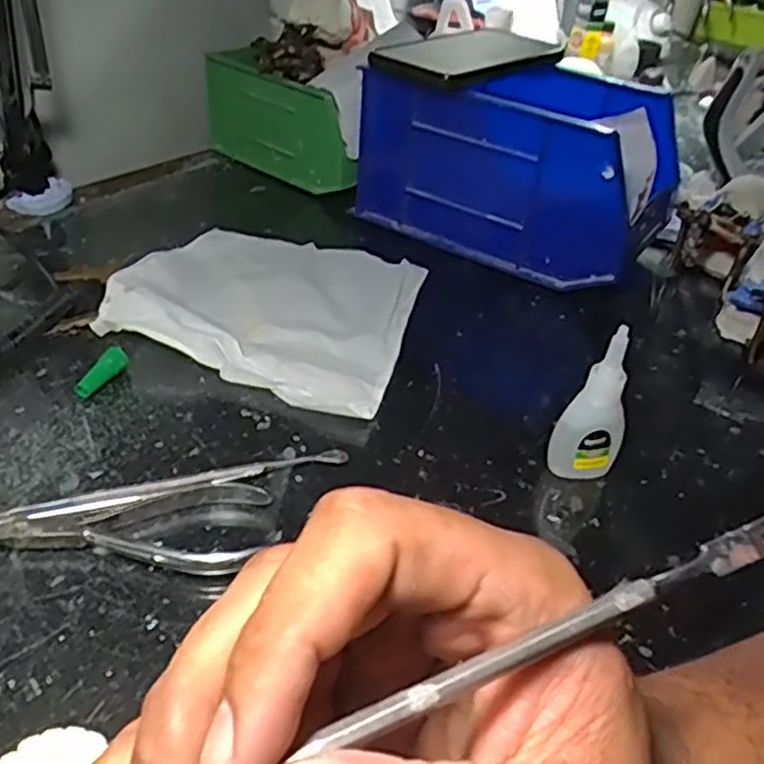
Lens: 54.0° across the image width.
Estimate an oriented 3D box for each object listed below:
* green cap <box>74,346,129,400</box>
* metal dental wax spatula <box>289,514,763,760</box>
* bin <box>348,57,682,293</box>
[{"bbox_3d":[-0.154,-0.005,0.412,0.012,0.014,0.033,22,40,20],"label":"green cap"},{"bbox_3d":[0.022,0.054,0.142,0.170,0.007,0.007,-17,43,-21],"label":"metal dental wax spatula"},{"bbox_3d":[0.106,-0.165,0.574,0.213,0.119,0.132,26,41,24],"label":"bin"}]

